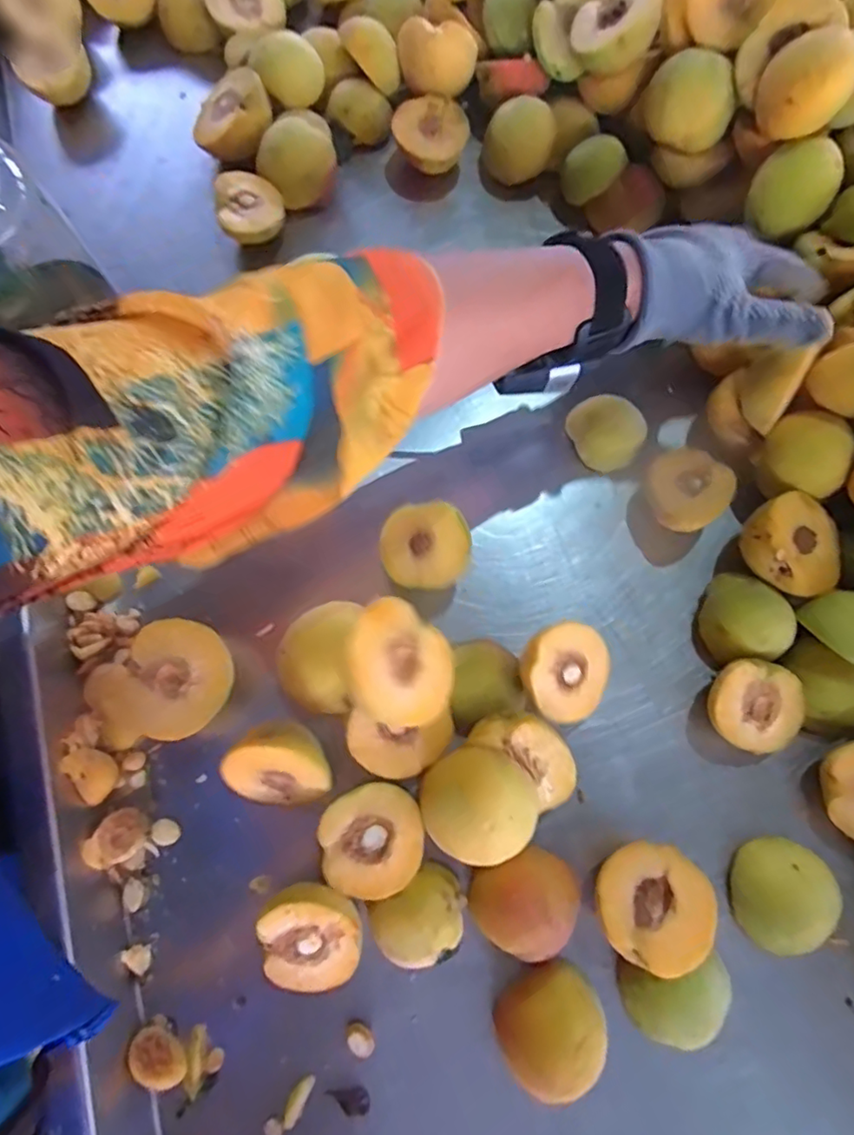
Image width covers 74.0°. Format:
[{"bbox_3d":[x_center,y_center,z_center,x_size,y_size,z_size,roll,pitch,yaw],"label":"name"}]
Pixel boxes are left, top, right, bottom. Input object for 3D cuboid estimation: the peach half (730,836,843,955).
[{"bbox_3d":[0.209,0.193,0.332,0.056,0.022,0.056,0,74,-1],"label":"peach half"}]

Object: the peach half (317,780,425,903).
[{"bbox_3d":[-0.030,0.156,0.325,0.056,0.024,0.056,0,74,-1],"label":"peach half"}]

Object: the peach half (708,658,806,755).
[{"bbox_3d":[0.205,0.087,0.357,0.060,0.036,0.055,0,74,-1],"label":"peach half"}]

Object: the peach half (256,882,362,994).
[{"bbox_3d":[-0.064,0.203,0.313,0.055,0.029,0.059,1,91,5],"label":"peach half"}]

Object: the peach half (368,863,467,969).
[{"bbox_3d":[-0.003,0.202,0.326,0.052,0.027,0.042,-32,77,-10],"label":"peach half"}]

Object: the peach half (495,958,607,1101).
[{"bbox_3d":[0.071,0.256,0.314,0.058,0.030,0.056,-29,77,-9],"label":"peach half"}]

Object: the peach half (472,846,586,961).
[{"bbox_3d":[0.058,0.193,0.326,0.059,0.024,0.053,-26,76,-8],"label":"peach half"}]

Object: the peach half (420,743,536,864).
[{"bbox_3d":[0.030,0.135,0.319,0.062,0.025,0.062,0,74,-1],"label":"peach half"}]

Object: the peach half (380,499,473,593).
[{"bbox_3d":[0.000,-0.013,0.374,0.057,0.029,0.057,0,93,5],"label":"peach half"}]

